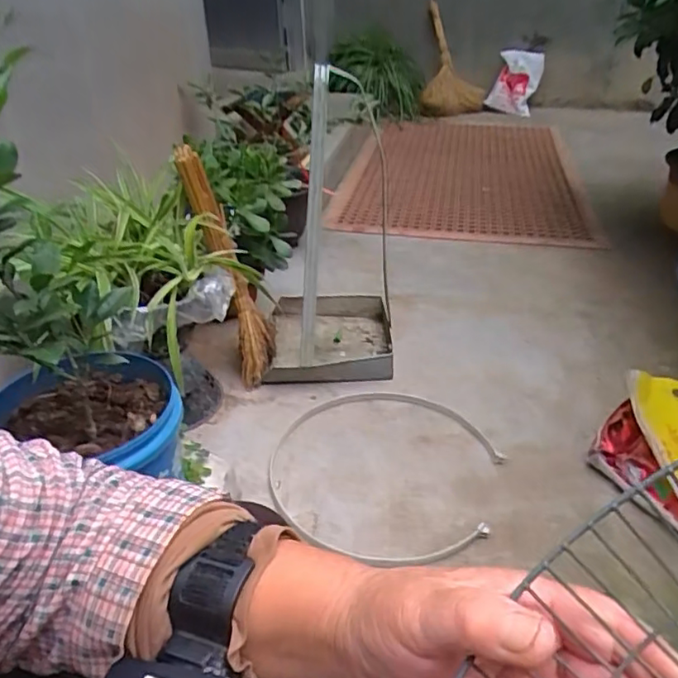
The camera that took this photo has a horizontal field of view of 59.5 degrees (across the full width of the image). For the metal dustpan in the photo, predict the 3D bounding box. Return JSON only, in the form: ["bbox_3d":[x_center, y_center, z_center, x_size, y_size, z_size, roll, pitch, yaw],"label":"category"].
[{"bbox_3d":[-0.026,-0.240,1.256,0.279,0.608,0.326,-1,33,2],"label":"metal dustpan"}]

